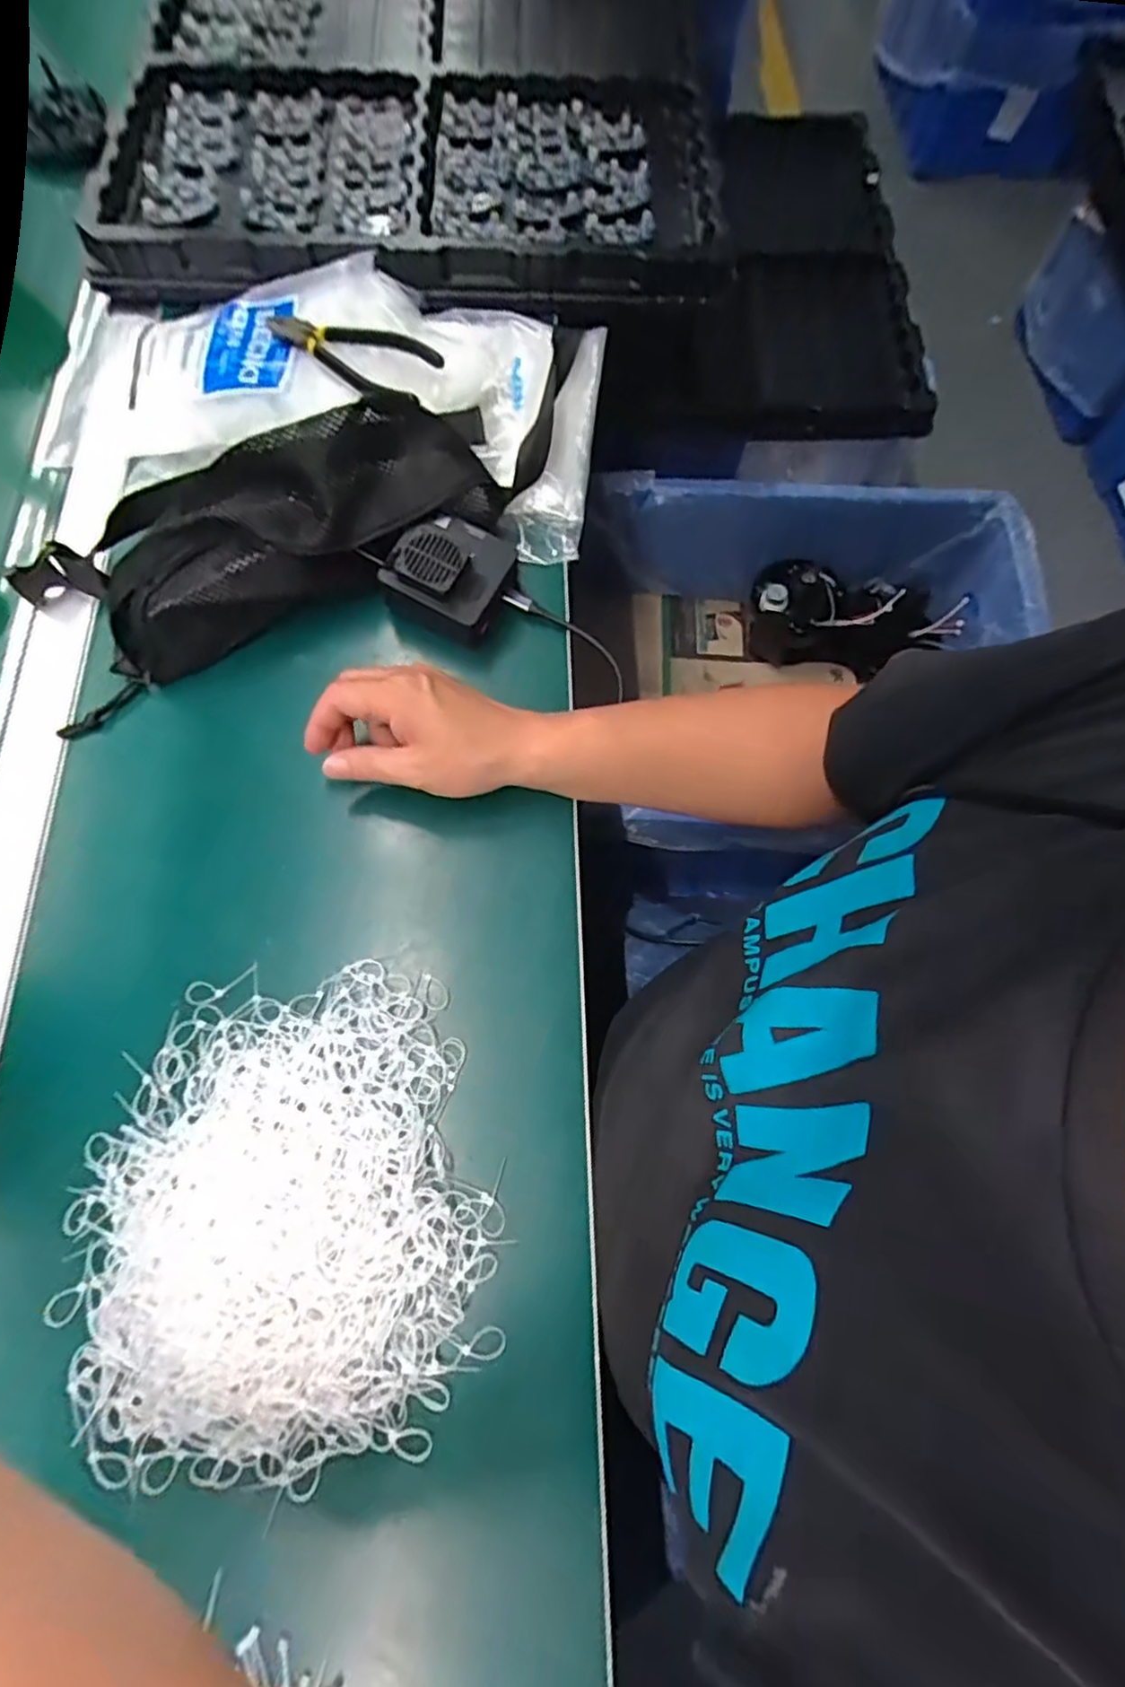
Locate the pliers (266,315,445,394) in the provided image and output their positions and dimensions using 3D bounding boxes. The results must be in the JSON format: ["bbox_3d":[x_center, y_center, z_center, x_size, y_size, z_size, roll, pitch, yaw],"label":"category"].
[{"bbox_3d":[-0.160,-0.374,0.503,0.144,0.023,0.051,38,76,10],"label":"pliers"}]

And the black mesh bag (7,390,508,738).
[{"bbox_3d":[-0.212,-0.226,0.474,0.333,0.072,0.125,-28,75,-9],"label":"black mesh bag"}]

